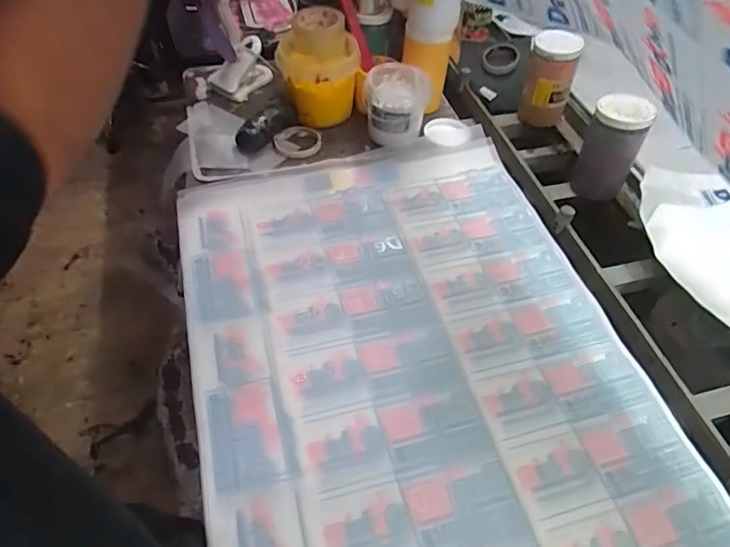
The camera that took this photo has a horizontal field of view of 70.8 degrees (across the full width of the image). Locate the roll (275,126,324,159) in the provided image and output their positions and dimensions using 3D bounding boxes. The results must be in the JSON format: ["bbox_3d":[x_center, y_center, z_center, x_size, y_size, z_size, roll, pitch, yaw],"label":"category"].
[{"bbox_3d":[-0.128,-0.260,1.011,0.094,0.015,0.094,2,51,-2],"label":"roll"}]

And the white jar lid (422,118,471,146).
[{"bbox_3d":[0.171,-0.296,1.059,0.093,0.011,0.080,23,53,14],"label":"white jar lid"}]

